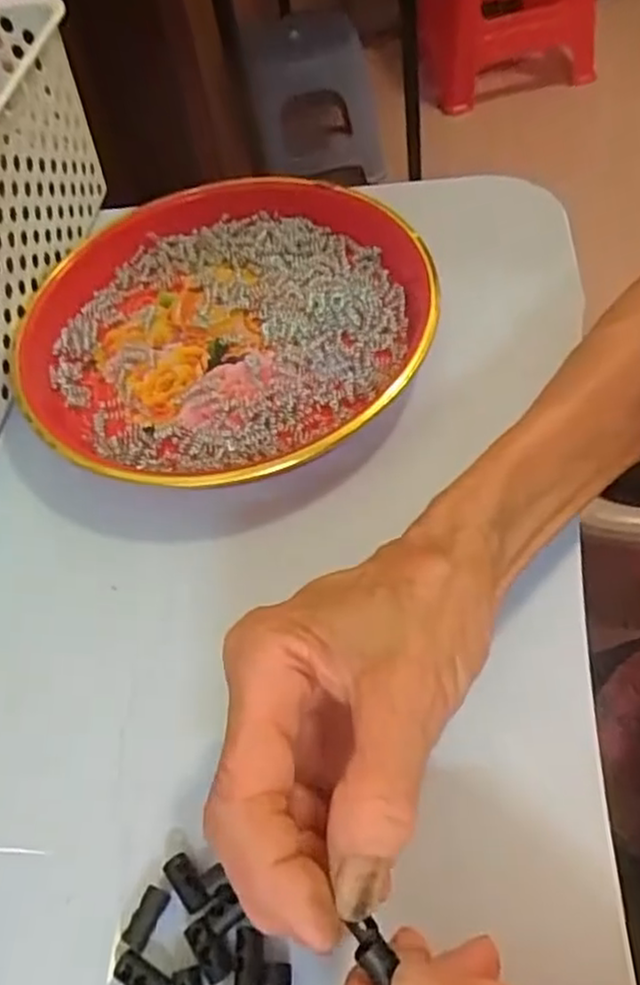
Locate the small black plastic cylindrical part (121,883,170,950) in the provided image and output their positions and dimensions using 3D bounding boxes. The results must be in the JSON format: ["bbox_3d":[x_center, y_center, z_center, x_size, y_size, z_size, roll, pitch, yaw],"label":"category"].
[{"bbox_3d":[-0.058,0.140,0.236,0.009,0.004,0.018,17,59,21],"label":"small black plastic cylindrical part"}]

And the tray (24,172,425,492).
[{"bbox_3d":[-0.053,-0.093,0.389,0.222,0.036,0.229,-25,54,-9],"label":"tray"}]

